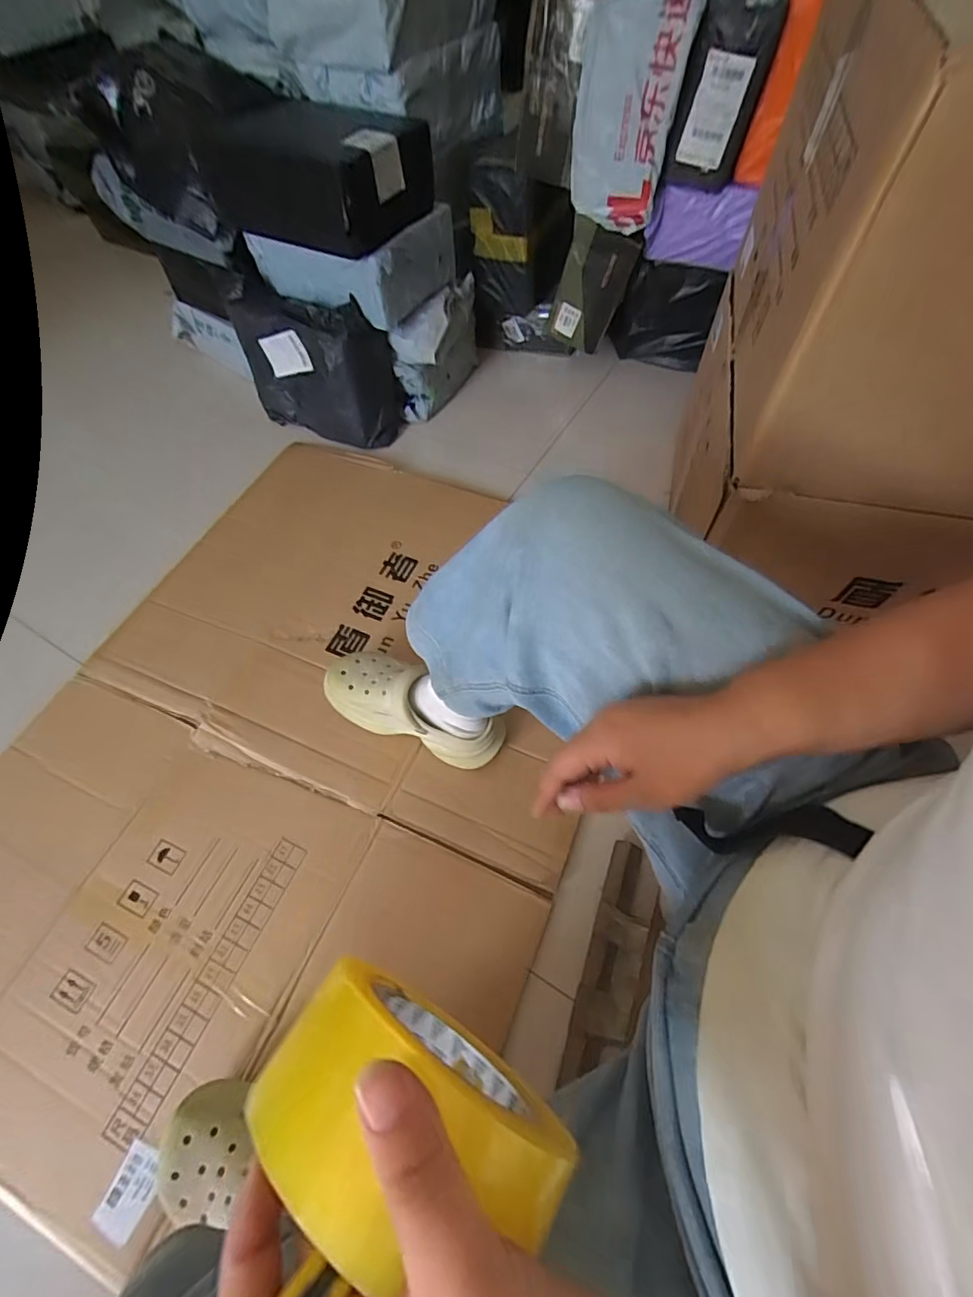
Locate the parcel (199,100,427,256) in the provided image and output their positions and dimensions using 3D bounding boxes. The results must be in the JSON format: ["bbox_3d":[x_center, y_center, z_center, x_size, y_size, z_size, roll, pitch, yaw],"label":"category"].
[{"bbox_3d":[-0.309,-0.869,0.946,0.360,0.137,0.270,26,63,16],"label":"parcel"}]

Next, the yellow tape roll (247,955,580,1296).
[{"bbox_3d":[-0.026,0.176,0.198,0.102,0.099,0.052,28,64,17],"label":"yellow tape roll"}]

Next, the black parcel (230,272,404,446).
[{"bbox_3d":[-0.365,-0.607,1.128,0.332,0.244,0.141,21,62,14],"label":"black parcel"}]

